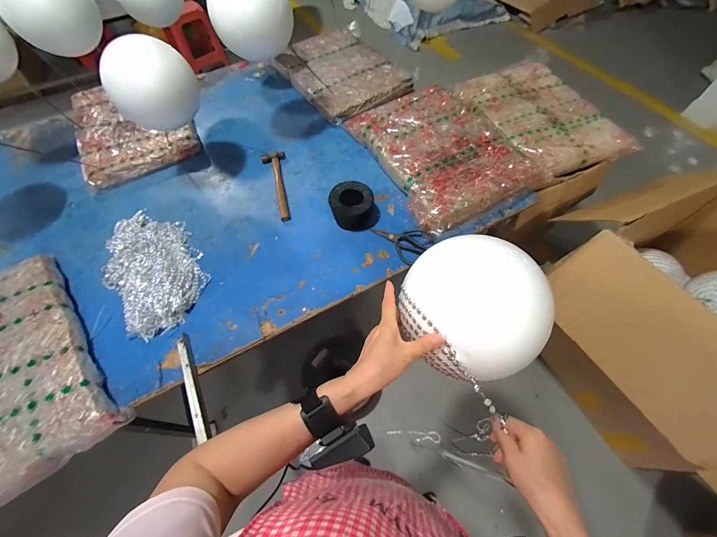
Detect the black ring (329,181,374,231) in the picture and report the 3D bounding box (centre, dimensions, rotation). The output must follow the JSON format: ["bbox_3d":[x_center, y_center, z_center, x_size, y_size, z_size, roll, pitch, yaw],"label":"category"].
[{"bbox_3d":[-0.016,-0.167,0.830,0.110,0.082,0.104,-1,58,2],"label":"black ring"}]

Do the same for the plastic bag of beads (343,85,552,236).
[{"bbox_3d":[0.263,-0.366,0.939,0.427,0.062,0.533,-22,60,-10],"label":"plastic bag of beads"}]

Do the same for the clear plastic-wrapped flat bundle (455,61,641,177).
[{"bbox_3d":[0.629,-0.553,1.091,0.380,0.047,0.543,-19,59,-9],"label":"clear plastic-wrapped flat bundle"}]

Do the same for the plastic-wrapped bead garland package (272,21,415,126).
[{"bbox_3d":[-0.069,-0.770,1.208,0.371,0.066,0.565,-29,61,-14],"label":"plastic-wrapped bead garland package"}]

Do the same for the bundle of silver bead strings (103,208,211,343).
[{"bbox_3d":[-0.533,-0.013,0.798,0.212,0.032,0.392,-33,62,-16],"label":"bundle of silver bead strings"}]

